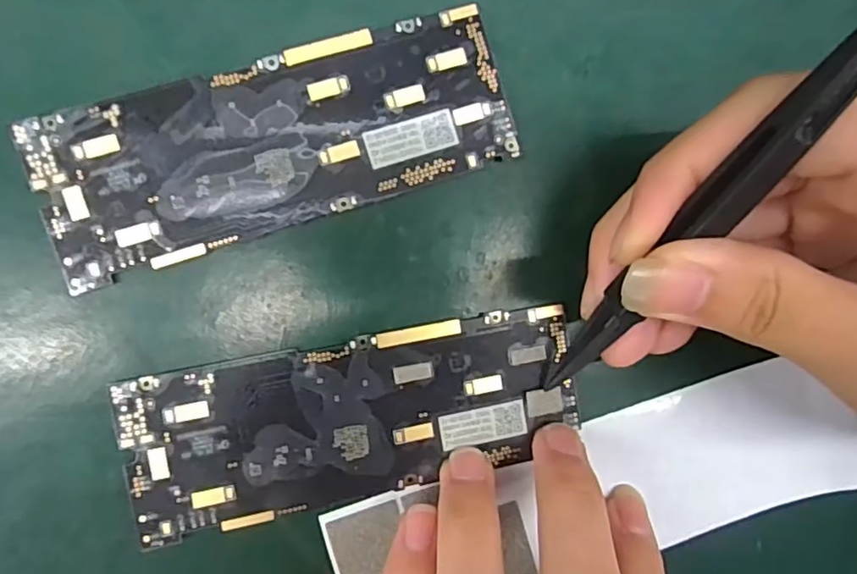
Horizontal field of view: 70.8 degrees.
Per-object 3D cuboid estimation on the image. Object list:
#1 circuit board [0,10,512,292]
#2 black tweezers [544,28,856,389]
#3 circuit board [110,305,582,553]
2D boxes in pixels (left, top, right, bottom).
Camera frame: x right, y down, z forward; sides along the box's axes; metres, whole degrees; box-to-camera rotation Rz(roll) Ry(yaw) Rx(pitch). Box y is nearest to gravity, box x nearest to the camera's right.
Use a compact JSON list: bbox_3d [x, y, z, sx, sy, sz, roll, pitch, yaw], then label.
[{"bbox_3d":[-0.039,-0.039,0.162,0.123,0.004,0.043,-19,95,-8],"label":"circuit board"},{"bbox_3d":[0.062,-0.012,0.140,0.010,0.005,0.110,28,124,-9],"label":"black tweezers"},{"bbox_3d":[-0.019,0.037,0.168,0.122,0.004,0.044,-12,94,-9],"label":"circuit board"}]

